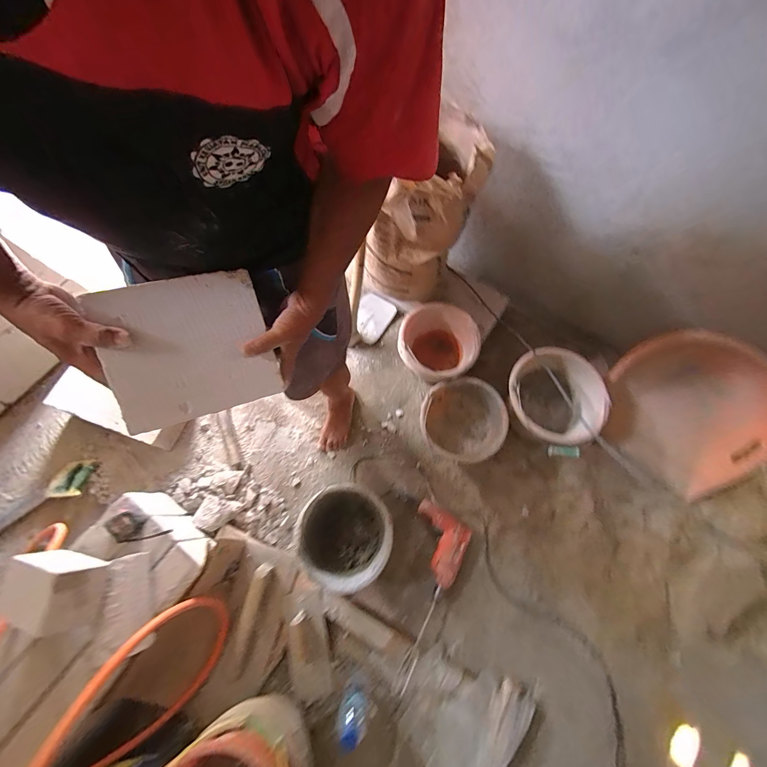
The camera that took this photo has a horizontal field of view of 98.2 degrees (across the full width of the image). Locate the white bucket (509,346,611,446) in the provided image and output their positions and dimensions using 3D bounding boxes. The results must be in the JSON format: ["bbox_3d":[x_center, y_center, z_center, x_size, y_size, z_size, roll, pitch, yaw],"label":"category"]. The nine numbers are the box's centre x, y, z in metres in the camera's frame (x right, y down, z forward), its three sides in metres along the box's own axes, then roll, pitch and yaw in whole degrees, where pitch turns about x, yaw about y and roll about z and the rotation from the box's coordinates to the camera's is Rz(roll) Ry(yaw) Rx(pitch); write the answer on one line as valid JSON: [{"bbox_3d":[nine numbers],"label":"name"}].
[{"bbox_3d":[0.499,0.058,1.033,0.256,0.217,0.277,-1,70,2],"label":"white bucket"}]

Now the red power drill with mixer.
[{"bbox_3d":[0.126,0.587,0.939,0.165,0.059,0.463,15,72,7],"label":"red power drill with mixer"}]

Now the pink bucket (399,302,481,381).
[{"bbox_3d":[0.166,-0.129,1.133,0.255,0.186,0.295,-39,74,-11],"label":"pink bucket"}]

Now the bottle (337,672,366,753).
[{"bbox_3d":[-0.065,0.770,0.804,0.080,0.192,0.063,10,71,5],"label":"bottle"}]

